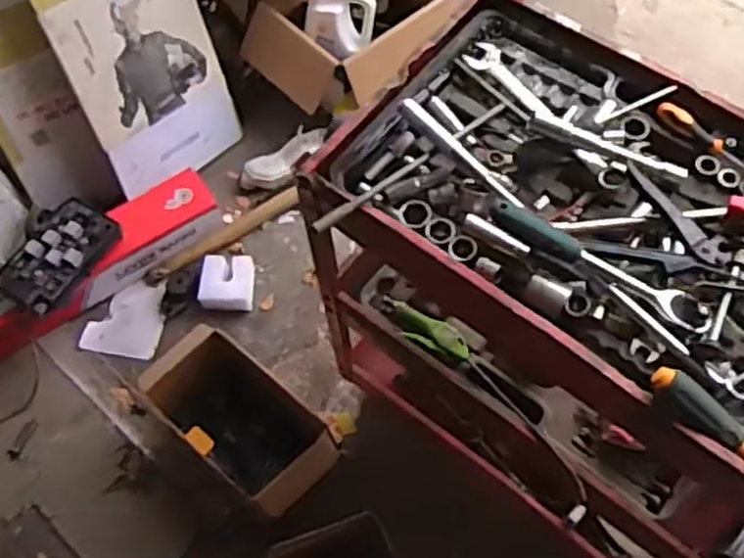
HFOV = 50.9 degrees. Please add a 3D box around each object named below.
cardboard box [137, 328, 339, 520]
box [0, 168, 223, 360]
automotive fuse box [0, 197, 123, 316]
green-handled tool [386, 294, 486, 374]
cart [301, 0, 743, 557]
[{"bbox_3d":[-0.237,0.271,1.497,0.378,0.179,0.214,38,72,20],"label":"cardboard box"},{"bbox_3d":[-0.646,-0.007,1.665,0.699,0.123,0.134,-35,67,-13],"label":"box"},{"bbox_3d":[-0.647,-0.050,1.599,0.144,0.077,0.238,29,69,17],"label":"automotive fuse box"},{"bbox_3d":[0.086,0.082,1.150,0.183,0.030,0.048,34,68,16],"label":"green-handled tool"},{"bbox_3d":[0.356,0.108,1.121,0.795,0.695,0.413,32,70,18],"label":"cart"}]

